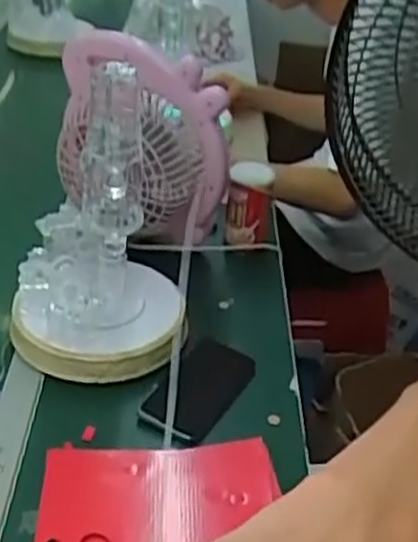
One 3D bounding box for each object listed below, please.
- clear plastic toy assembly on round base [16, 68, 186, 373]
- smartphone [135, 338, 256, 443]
[{"bbox_3d":[-0.125,-0.054,0.896,0.203,0.307,0.187,0,34,-7],"label":"clear plastic toy assembly on round base"},{"bbox_3d":[-0.012,0.135,0.908,0.082,0.011,0.148,28,41,16],"label":"smartphone"}]

